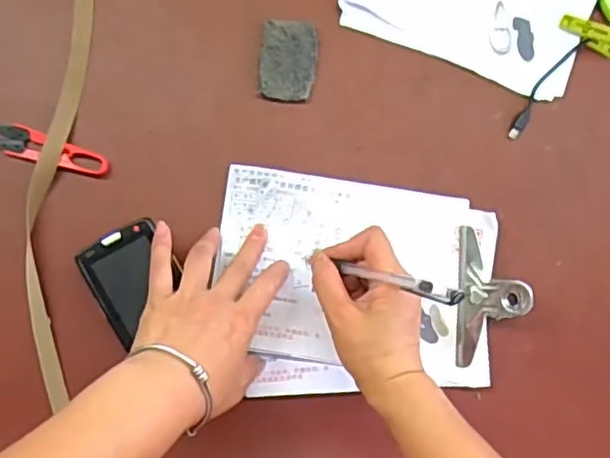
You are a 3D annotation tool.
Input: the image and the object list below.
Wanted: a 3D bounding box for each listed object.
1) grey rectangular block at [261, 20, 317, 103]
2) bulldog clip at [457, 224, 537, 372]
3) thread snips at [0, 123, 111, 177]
[{"bbox_3d":[-0.014,-0.144,0.549,0.047,0.008,0.066,4,86,-5],"label":"grey rectangular block"},{"bbox_3d":[0.158,0.058,0.543,0.054,0.036,0.119,4,86,-5],"label":"bulldog clip"},{"bbox_3d":[-0.213,-0.066,0.533,0.099,0.008,0.027,15,85,-4],"label":"thread snips"}]

